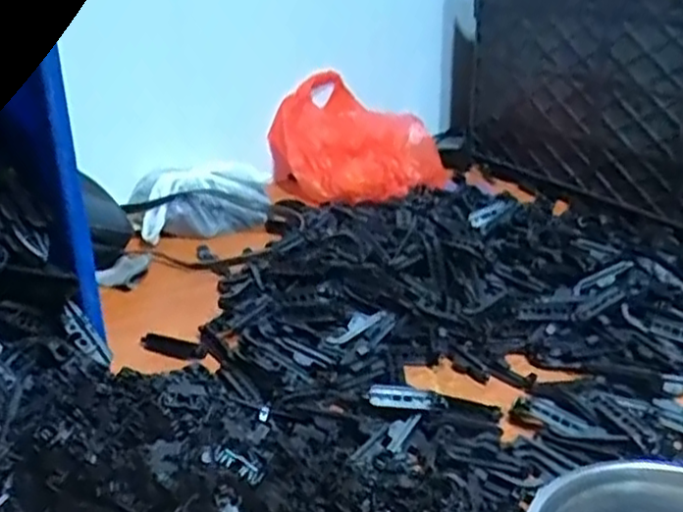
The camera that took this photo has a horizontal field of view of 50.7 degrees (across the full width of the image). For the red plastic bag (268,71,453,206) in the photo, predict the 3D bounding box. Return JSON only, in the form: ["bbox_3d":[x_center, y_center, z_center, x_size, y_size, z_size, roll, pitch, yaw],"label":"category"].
[{"bbox_3d":[0.027,-0.202,1.218,0.282,0.152,0.224,-1,25,-5],"label":"red plastic bag"}]

